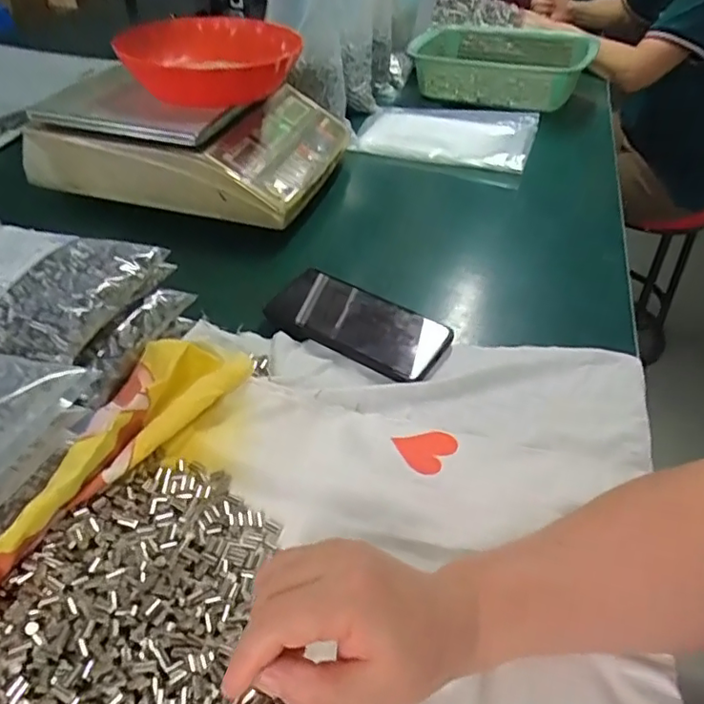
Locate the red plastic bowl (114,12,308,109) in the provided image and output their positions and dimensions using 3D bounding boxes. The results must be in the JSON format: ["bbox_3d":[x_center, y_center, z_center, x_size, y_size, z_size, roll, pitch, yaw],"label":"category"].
[{"bbox_3d":[-0.162,-0.358,0.720,0.180,0.071,0.180,2,41,-2],"label":"red plastic bowl"}]

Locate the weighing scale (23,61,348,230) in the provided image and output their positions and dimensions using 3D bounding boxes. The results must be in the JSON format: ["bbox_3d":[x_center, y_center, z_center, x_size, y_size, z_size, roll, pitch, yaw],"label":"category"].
[{"bbox_3d":[-0.191,-0.281,0.737,0.333,0.100,0.274,12,42,7],"label":"weighing scale"}]

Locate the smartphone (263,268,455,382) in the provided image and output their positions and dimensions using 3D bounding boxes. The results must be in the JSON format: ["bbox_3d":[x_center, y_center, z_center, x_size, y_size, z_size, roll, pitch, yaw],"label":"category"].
[{"bbox_3d":[0.002,-0.028,0.523,0.161,0.015,0.081,27,45,22],"label":"smartphone"}]

